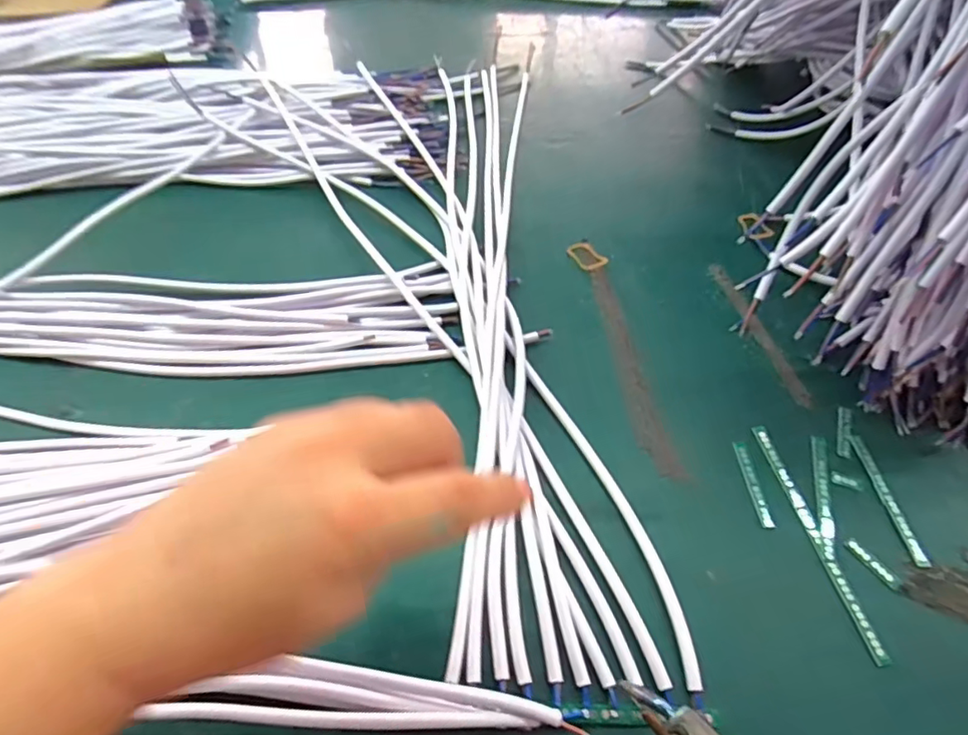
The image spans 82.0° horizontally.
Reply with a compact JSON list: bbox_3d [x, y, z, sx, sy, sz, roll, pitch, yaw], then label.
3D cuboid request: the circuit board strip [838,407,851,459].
[{"bbox_3d":[0.224,0.039,0.345,0.007,0.004,0.038,18,52,14],"label":"circuit board strip"}]

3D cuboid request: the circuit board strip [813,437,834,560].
[{"bbox_3d":[0.196,0.072,0.322,0.007,0.004,0.079,14,51,10],"label":"circuit board strip"}]

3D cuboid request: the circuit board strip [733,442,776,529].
[{"bbox_3d":[0.159,0.067,0.327,0.008,0.004,0.056,1,50,-1],"label":"circuit board strip"}]

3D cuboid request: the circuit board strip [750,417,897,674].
[{"bbox_3d":[0.183,0.090,0.310,0.009,0.004,0.135,-6,51,-6],"label":"circuit board strip"}]

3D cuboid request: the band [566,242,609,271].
[{"bbox_3d":[0.083,-0.092,0.455,0.021,0.006,0.035,-22,54,-18],"label":"band"}]

